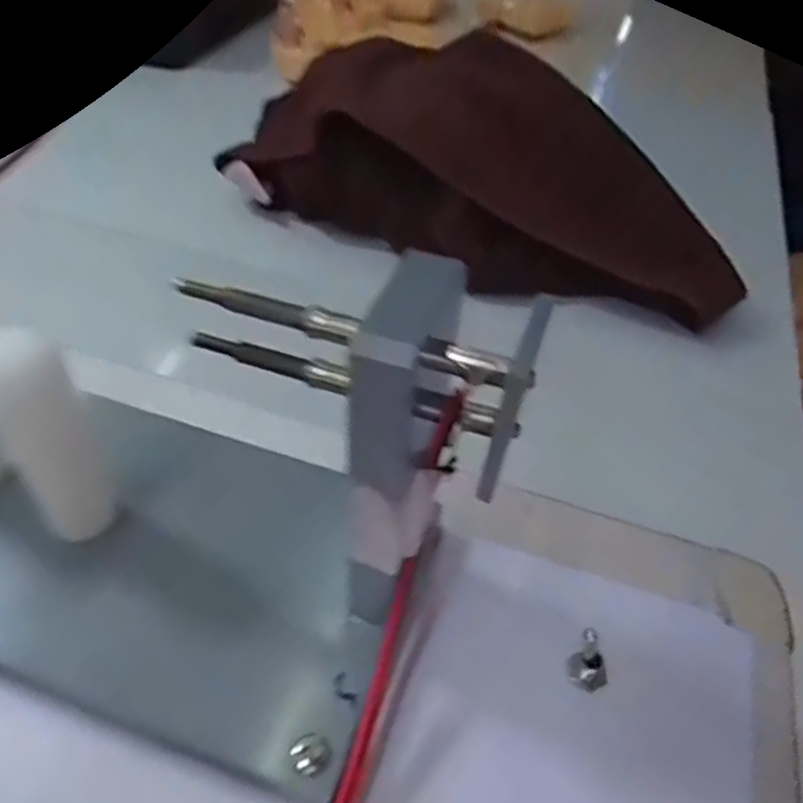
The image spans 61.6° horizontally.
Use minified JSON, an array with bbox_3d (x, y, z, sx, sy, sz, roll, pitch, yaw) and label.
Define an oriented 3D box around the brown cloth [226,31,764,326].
[{"bbox_3d":[0.042,-0.123,0.363,0.272,0.090,0.095,27,49,21],"label":"brown cloth"}]

